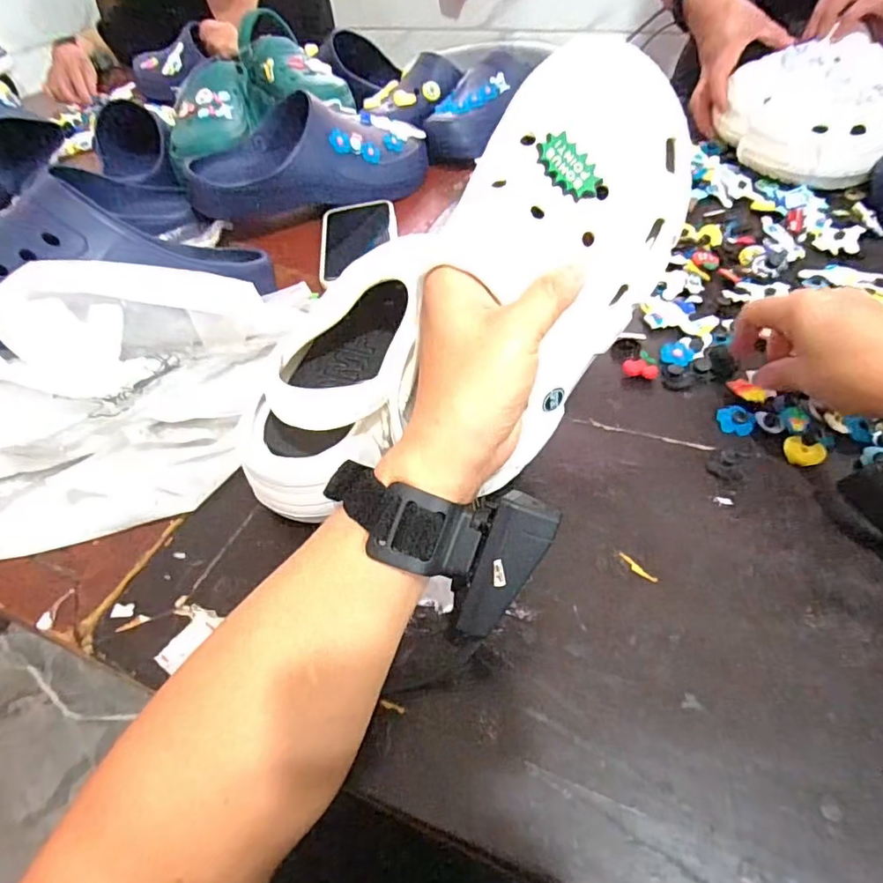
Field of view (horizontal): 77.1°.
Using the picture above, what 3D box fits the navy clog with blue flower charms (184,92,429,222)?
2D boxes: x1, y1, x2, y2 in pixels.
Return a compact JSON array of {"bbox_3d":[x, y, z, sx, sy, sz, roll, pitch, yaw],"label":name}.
[{"bbox_3d":[-0.152,-0.338,0.650,0.283,0.089,0.117,-16,49,-9],"label":"navy clog with blue flower charms"}]

